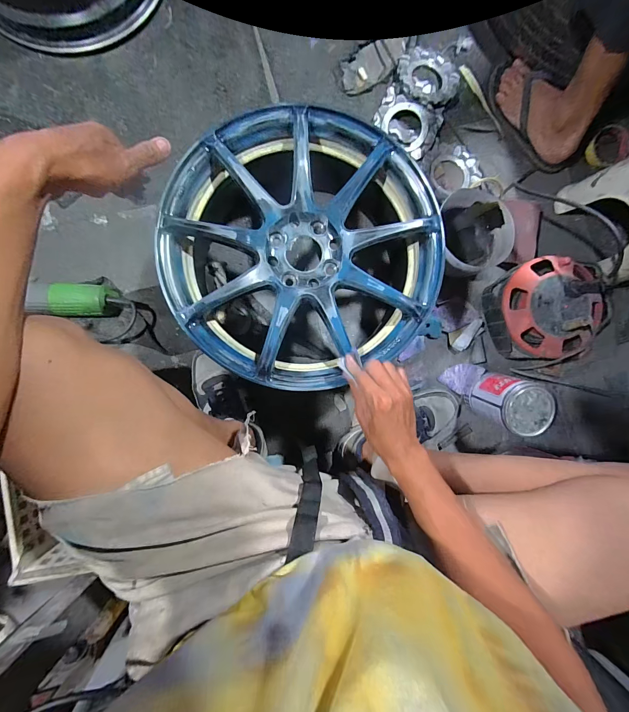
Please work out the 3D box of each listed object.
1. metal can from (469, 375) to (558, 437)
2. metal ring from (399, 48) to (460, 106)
[{"bbox_3d":[0.393,0.096,0.645,0.112,0.124,0.104,0,91,-3],"label":"metal can"},{"bbox_3d":[0.246,-0.603,0.678,0.135,0.020,0.126,0,91,-3],"label":"metal ring"}]

